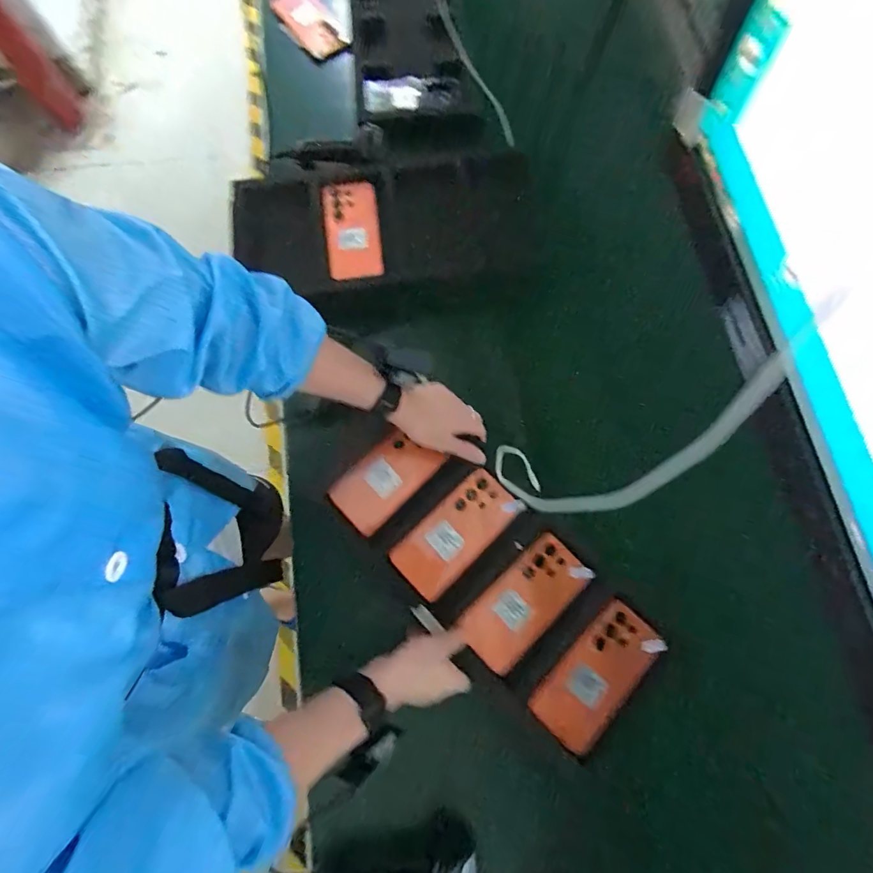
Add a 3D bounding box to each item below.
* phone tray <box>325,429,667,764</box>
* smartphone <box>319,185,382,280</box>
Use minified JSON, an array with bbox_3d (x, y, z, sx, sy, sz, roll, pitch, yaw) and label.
[{"bbox_3d":[0.069,0.169,0.594,0.435,0.033,0.177,41,78,10],"label":"phone tray"},{"bbox_3d":[-0.132,-0.319,0.714,0.083,0.010,0.172,-8,75,-3],"label":"smartphone"}]

